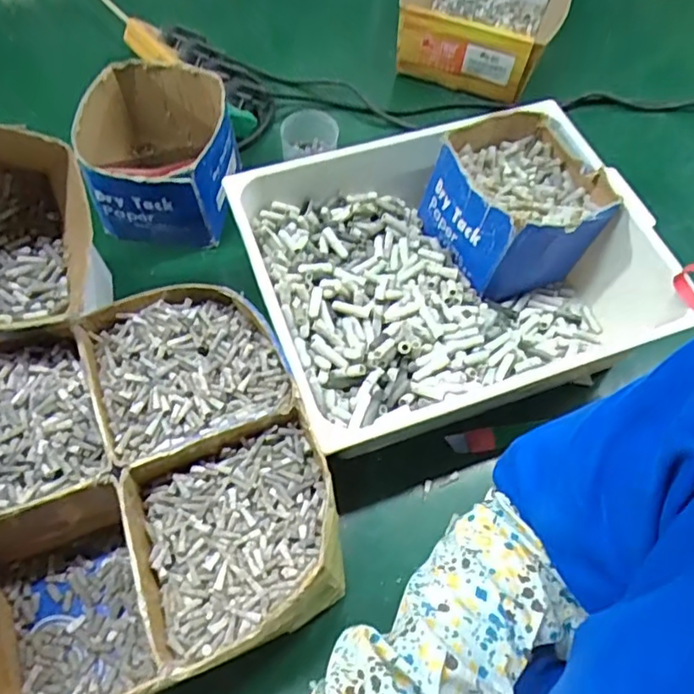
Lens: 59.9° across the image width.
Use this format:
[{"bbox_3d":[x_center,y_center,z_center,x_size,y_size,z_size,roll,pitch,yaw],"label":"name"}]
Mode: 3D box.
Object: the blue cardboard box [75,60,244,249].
[{"bbox_3d":[-0.197,-0.201,0.644,0.139,0.117,0.152,8,62,2],"label":"blue cardboard box"}]

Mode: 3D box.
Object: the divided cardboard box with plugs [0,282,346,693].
[{"bbox_3d":[-0.161,0.109,0.471,0.260,0.115,0.274,-19,65,-12],"label":"divided cardboard box with plugs"}]

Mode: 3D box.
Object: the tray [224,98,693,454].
[{"bbox_3d":[0.099,-0.076,0.585,0.363,0.136,0.295,-17,64,-11],"label":"tray"}]

